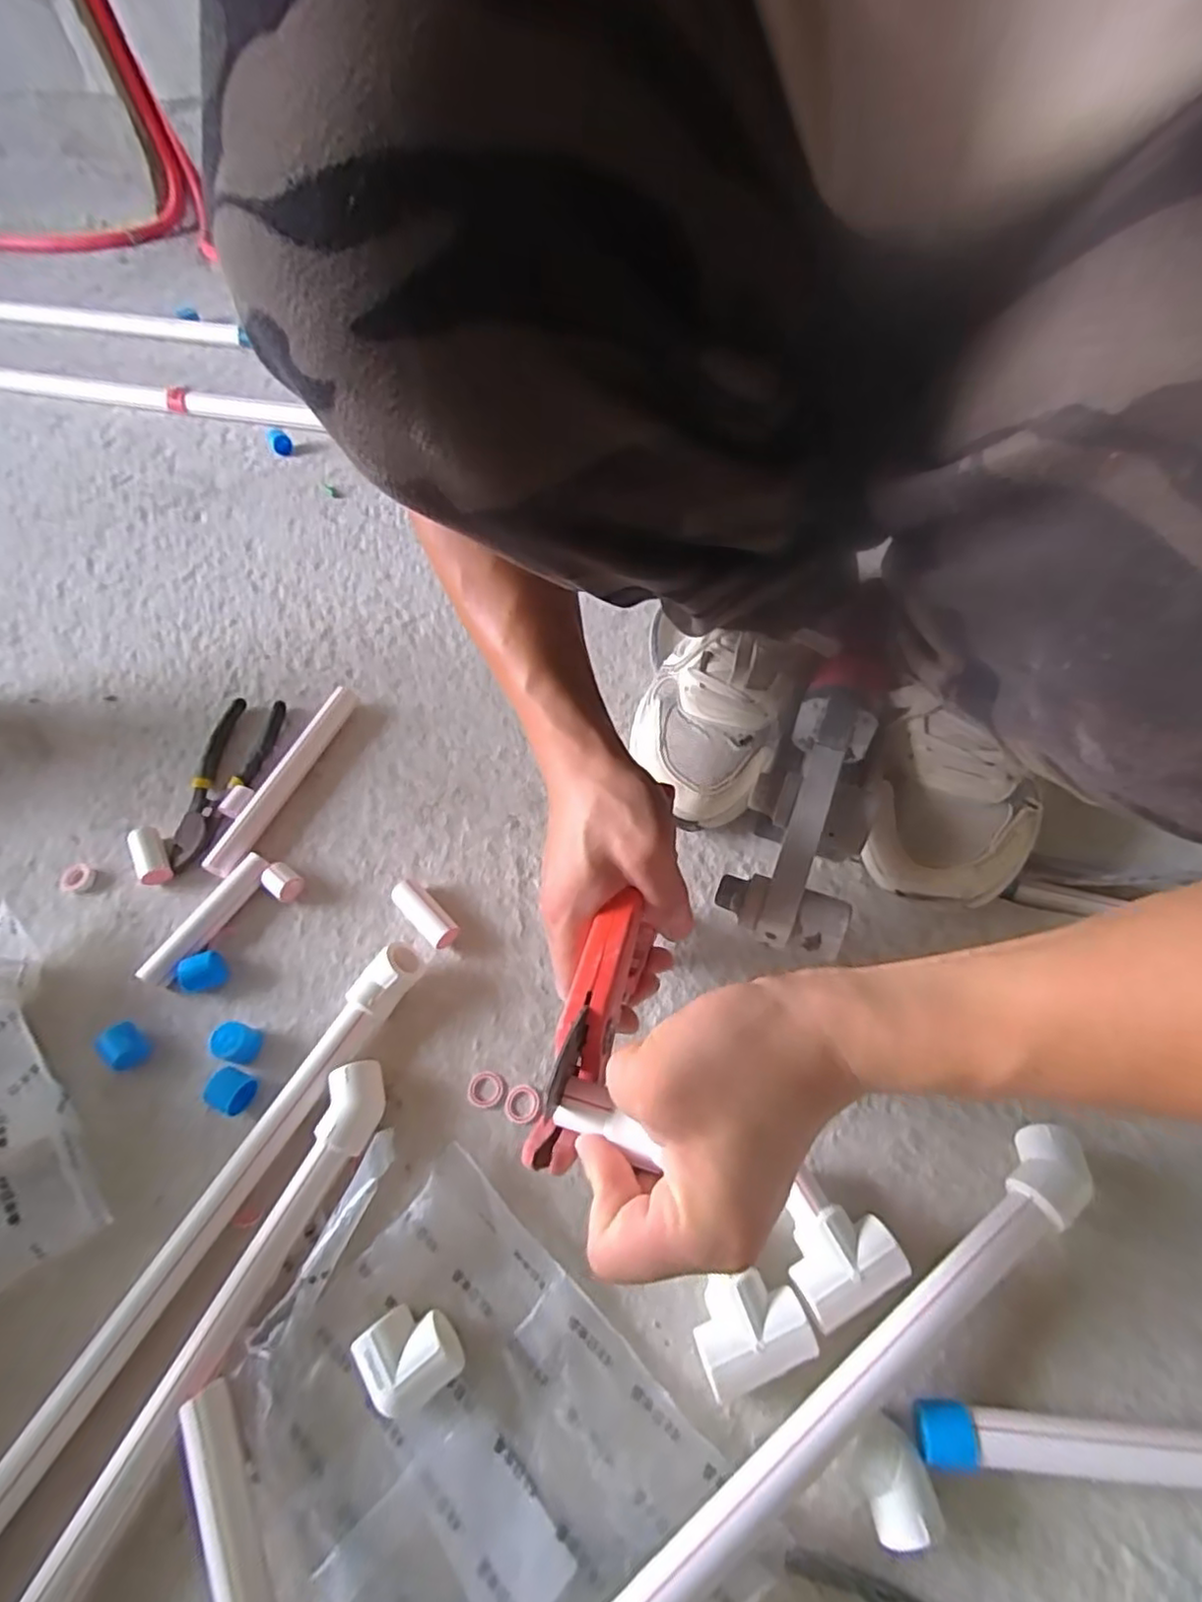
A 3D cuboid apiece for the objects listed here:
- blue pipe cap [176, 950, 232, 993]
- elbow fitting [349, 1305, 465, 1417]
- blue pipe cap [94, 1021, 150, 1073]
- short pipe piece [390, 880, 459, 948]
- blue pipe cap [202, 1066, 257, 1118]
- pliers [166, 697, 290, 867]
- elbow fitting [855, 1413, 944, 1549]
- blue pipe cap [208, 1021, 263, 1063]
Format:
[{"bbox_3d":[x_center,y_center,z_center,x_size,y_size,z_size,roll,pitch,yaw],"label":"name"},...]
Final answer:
[{"bbox_3d":[-0.266,0.116,0.446,0.027,0.023,0.022,-32,61,-15],"label":"blue pipe cap"},{"bbox_3d":[-0.092,0.271,0.327,0.042,0.025,0.041,-34,62,-16],"label":"elbow fitting"},{"bbox_3d":[-0.301,0.156,0.420,0.022,0.023,0.027,-37,63,-18],"label":"blue pipe cap"},{"bbox_3d":[-0.121,0.078,0.458,0.054,0.023,0.021,38,68,24],"label":"short pipe piece"},{"bbox_3d":[-0.222,0.175,0.401,0.020,0.024,0.023,20,62,16],"label":"blue pipe cap"},{"bbox_3d":[-0.300,-0.020,0.531,0.054,0.011,0.159,0,58,4],"label":"pliers"},{"bbox_3d":[0.128,0.300,0.296,0.029,0.026,0.039,-18,59,-7],"label":"elbow fitting"},{"bbox_3d":[-0.228,0.151,0.417,0.020,0.024,0.022,10,59,10],"label":"blue pipe cap"}]

